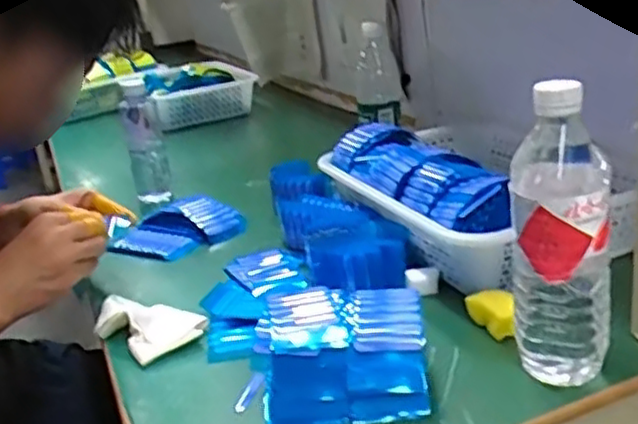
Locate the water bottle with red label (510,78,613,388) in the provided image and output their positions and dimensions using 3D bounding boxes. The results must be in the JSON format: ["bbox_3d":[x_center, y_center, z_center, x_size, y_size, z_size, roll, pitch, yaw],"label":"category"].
[{"bbox_3d":[0.179,0.023,0.521,0.066,0.226,0.060,1,22,18],"label":"water bottle with red label"}]

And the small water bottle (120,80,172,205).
[{"bbox_3d":[-0.266,-0.116,1.069,0.053,0.167,0.067,-12,22,-14],"label":"small water bottle"}]

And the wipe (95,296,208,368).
[{"bbox_3d":[-0.166,0.104,0.677,0.073,0.027,0.110,-24,28,-39],"label":"wipe"}]

